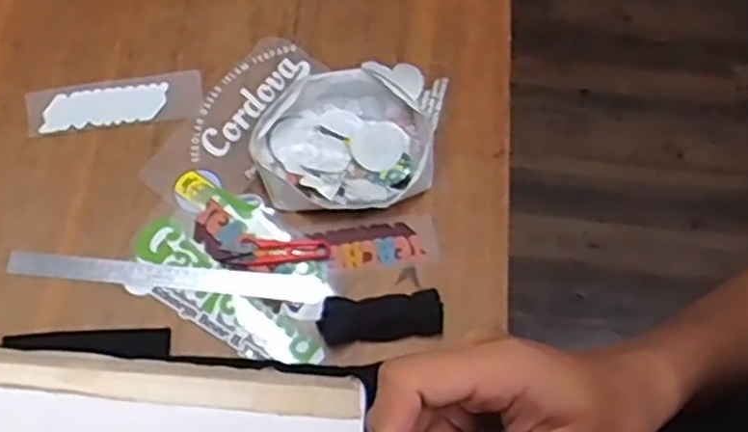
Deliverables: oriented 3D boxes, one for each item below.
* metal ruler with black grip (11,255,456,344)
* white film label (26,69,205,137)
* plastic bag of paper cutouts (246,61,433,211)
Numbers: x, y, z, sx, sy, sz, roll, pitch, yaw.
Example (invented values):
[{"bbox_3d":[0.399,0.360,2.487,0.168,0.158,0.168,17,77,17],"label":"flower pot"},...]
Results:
[{"bbox_3d":[-0.157,0.085,0.810,0.454,0.023,0.061,6,70,0],"label":"metal ruler with black grip"},{"bbox_3d":[-0.300,-0.132,0.894,0.198,0.007,0.060,-9,76,-6],"label":"white film label"},{"bbox_3d":[-0.028,-0.090,0.872,0.213,0.042,0.177,-3,70,-4],"label":"plastic bag of paper cutouts"}]

